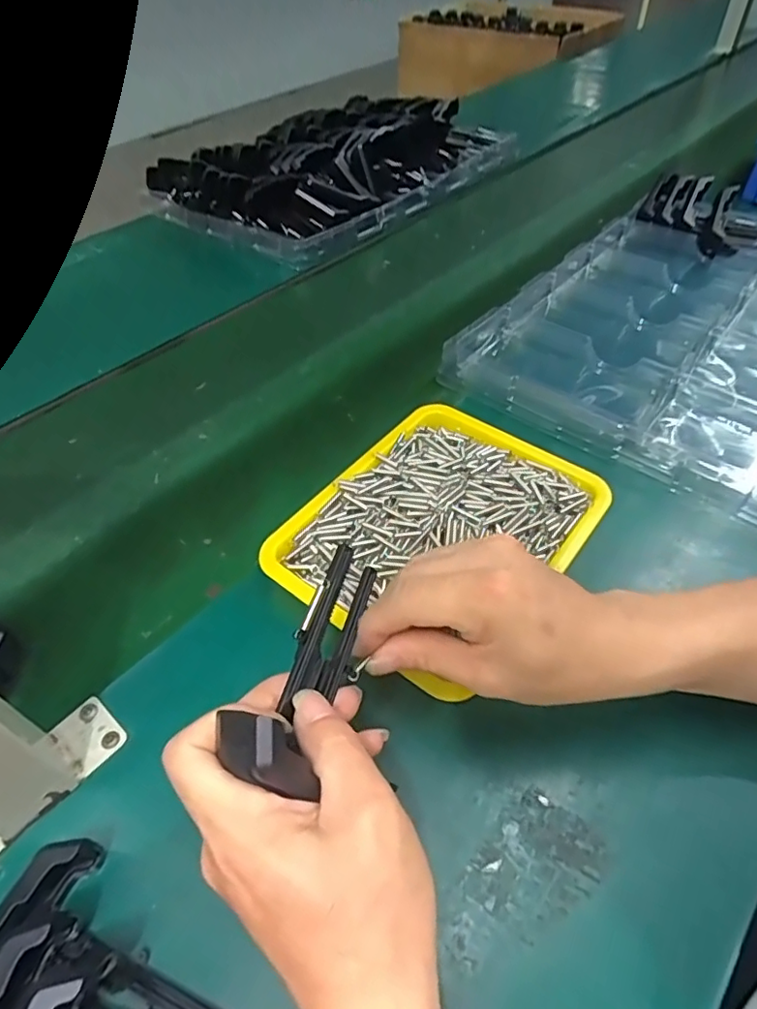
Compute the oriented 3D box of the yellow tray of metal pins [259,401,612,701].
[{"bbox_3d":[0.046,0.018,0.422,0.177,0.034,0.212,28,55,24],"label":"yellow tray of metal pins"}]

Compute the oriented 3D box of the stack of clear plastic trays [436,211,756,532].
[{"bbox_3d":[0.357,-0.191,0.593,0.382,0.039,0.508,31,57,27],"label":"stack of clear plastic trays"}]

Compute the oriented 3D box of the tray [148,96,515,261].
[{"bbox_3d":[-0.066,-0.527,0.886,0.335,0.073,0.489,33,57,27],"label":"tray"}]

